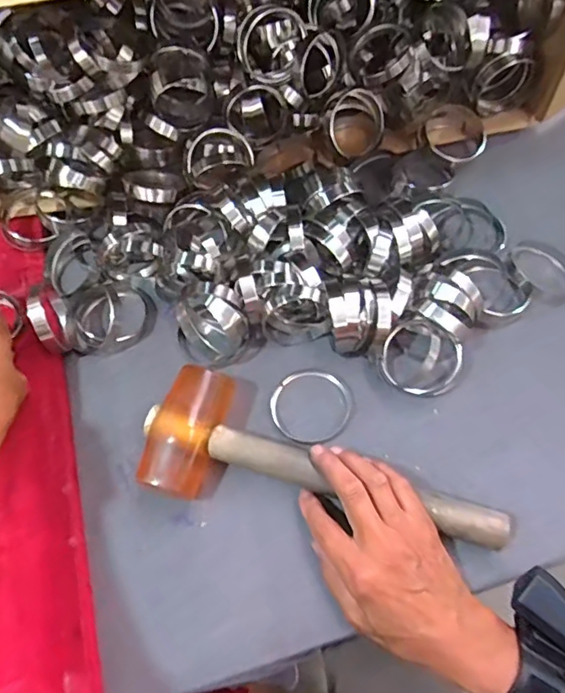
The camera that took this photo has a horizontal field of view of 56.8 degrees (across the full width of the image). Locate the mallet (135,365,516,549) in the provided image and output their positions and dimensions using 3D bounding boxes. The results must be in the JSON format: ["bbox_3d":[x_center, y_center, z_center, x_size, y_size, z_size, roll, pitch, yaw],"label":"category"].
[{"bbox_3d":[0.030,0.107,0.434,0.298,0.045,0.108,16,67,11],"label":"mallet"}]

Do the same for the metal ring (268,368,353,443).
[{"bbox_3d":[0.026,0.052,0.480,0.073,0.014,0.071,-2,64,3],"label":"metal ring"}]

